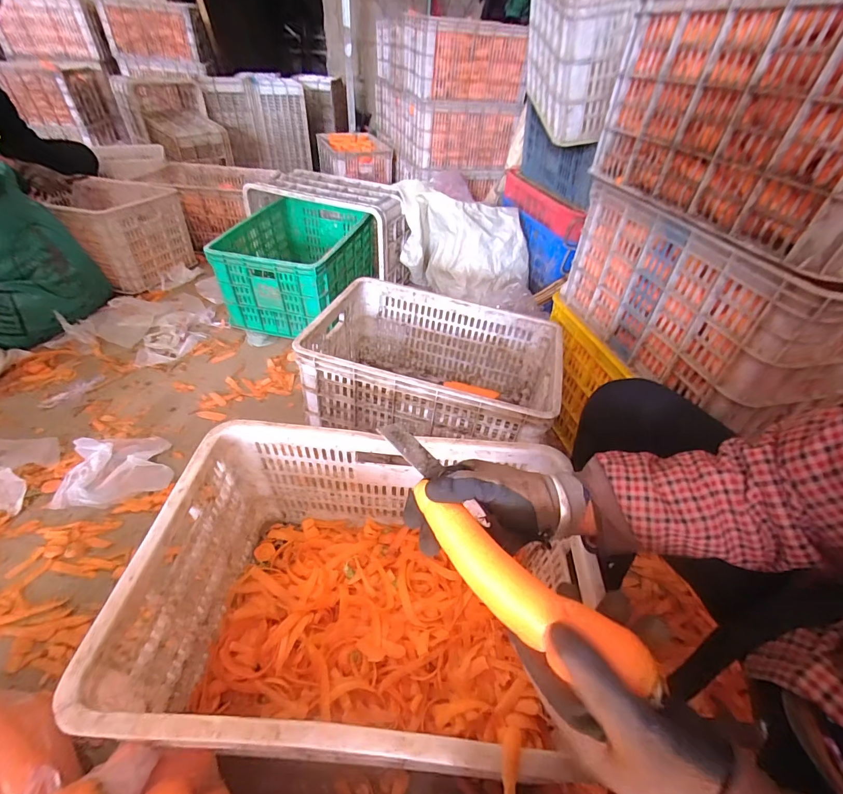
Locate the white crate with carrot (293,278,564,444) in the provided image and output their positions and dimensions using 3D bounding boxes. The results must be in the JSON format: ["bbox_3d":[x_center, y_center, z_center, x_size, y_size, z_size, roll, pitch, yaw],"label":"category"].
[{"bbox_3d":[0.029,-0.046,0.897,0.494,0.250,0.343,13,42,9],"label":"white crate with carrot"}]

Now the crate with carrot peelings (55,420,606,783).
[{"bbox_3d":[-0.085,0.268,0.541,0.471,0.257,0.348,5,42,1],"label":"crate with carrot peelings"}]

